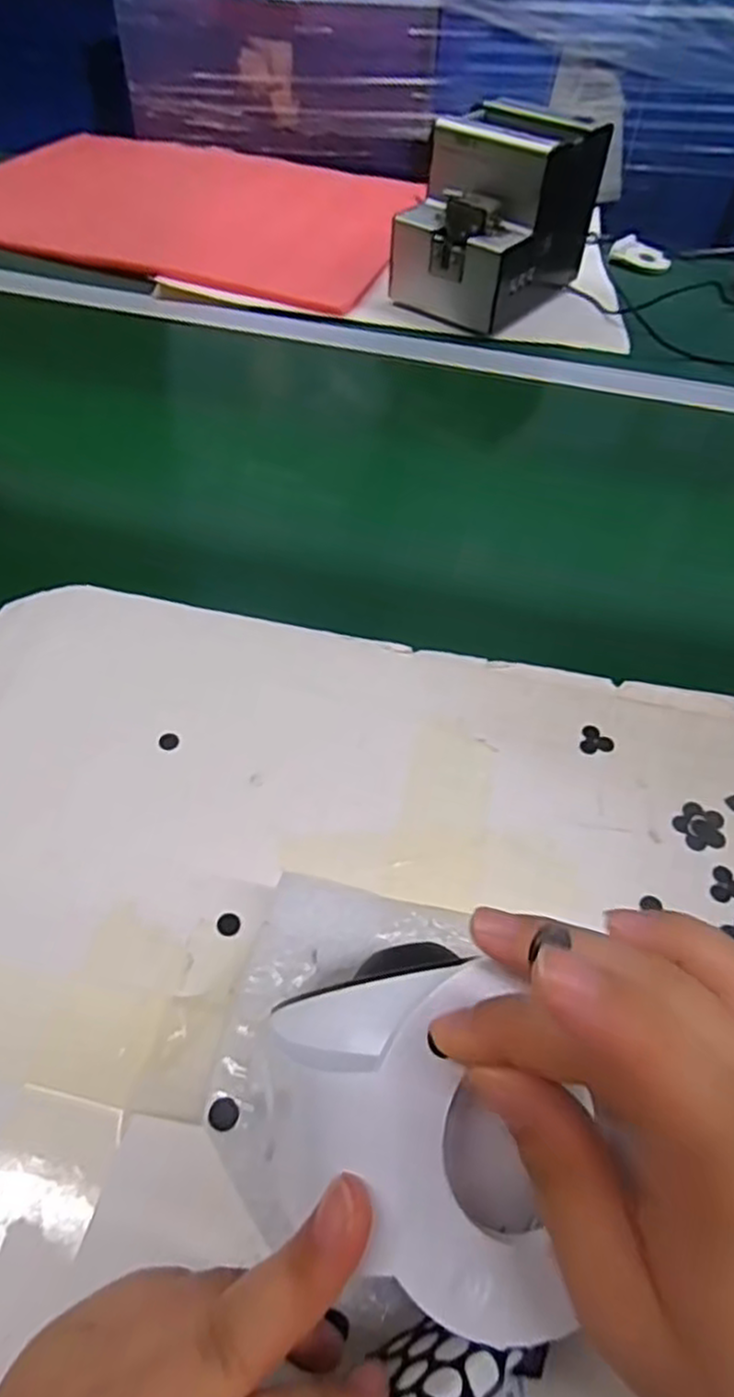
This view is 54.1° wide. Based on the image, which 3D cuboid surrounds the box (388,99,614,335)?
[{"bbox_3d":[0.128,-0.477,0.714,0.129,0.147,0.185,31,56,19],"label":"box"}]

